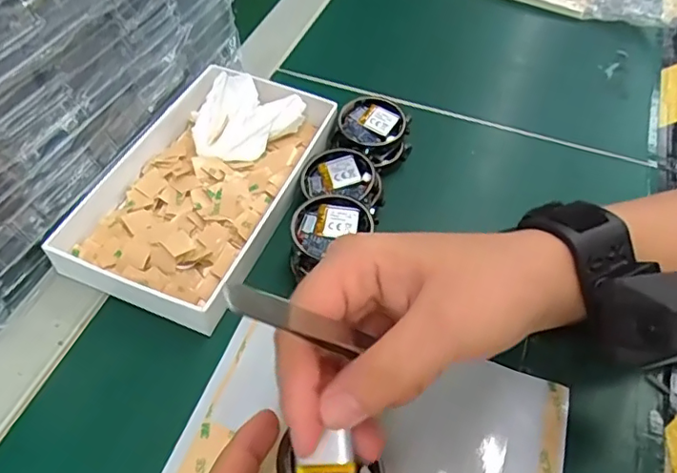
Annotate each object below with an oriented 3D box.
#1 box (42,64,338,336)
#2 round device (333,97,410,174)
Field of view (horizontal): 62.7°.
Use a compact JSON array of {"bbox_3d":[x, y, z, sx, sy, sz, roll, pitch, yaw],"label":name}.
[{"bbox_3d":[-0.080,-0.035,0.340,0.108,0.032,0.173,19,54,13],"label":"box"},{"bbox_3d":[0.025,-0.069,0.377,0.048,0.025,0.045,1,52,-1],"label":"round device"}]

